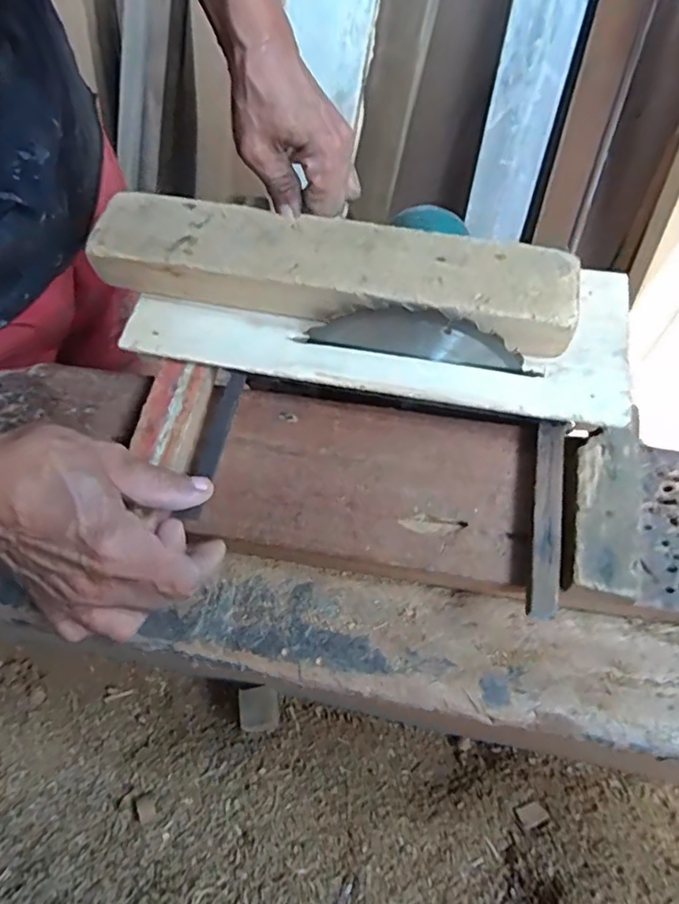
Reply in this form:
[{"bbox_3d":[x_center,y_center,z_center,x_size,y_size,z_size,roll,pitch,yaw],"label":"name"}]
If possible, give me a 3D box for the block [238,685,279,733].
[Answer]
[{"bbox_3d":[-0.090,0.292,0.670,0.039,0.047,0.045,-5,61,-3],"label":"block"}]

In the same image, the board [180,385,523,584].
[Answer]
[{"bbox_3d":[0.019,0.020,0.385,0.196,0.012,0.112,9,61,4],"label":"board"}]

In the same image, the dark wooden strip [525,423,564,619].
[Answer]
[{"bbox_3d":[0.126,0.040,0.363,0.017,0.015,0.124,10,61,5],"label":"dark wooden strip"}]

